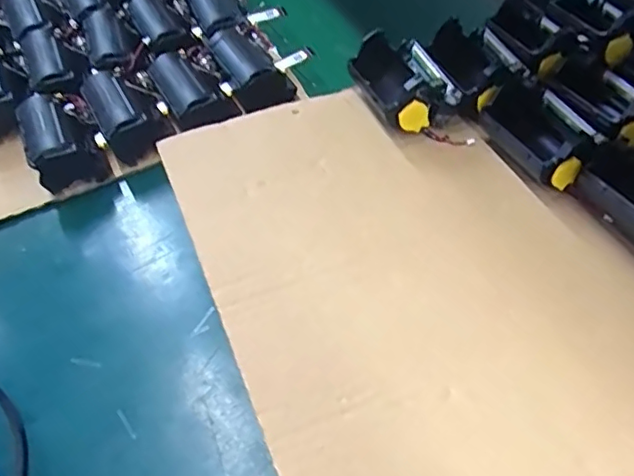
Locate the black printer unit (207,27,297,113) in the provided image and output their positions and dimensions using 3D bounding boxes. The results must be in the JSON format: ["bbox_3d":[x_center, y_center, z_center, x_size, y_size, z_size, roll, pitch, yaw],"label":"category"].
[{"bbox_3d":[-0.052,-0.134,0.460,0.048,0.034,0.070,-24,59,-18],"label":"black printer unit"}]

